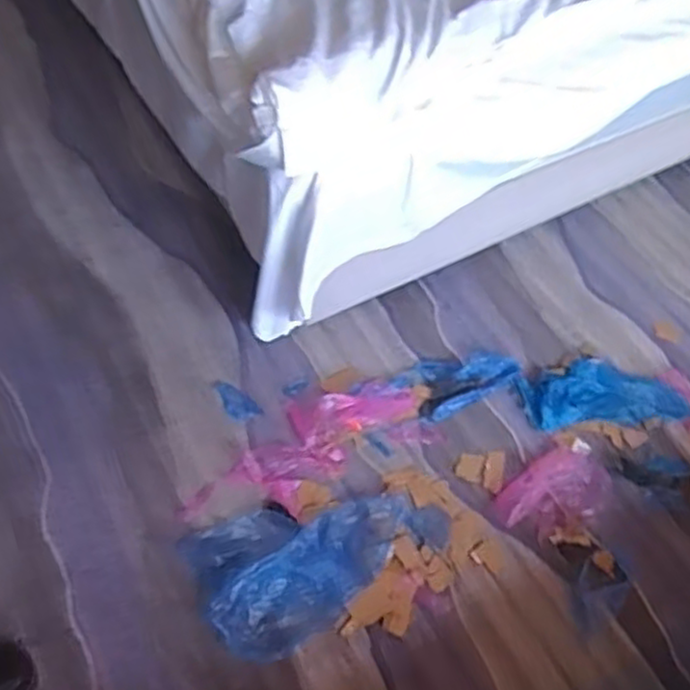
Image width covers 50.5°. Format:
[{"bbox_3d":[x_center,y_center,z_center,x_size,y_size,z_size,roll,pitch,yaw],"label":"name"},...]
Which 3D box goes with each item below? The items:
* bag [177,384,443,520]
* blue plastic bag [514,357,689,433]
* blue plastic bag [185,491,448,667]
[{"bbox_3d":[-0.078,0.212,1.448,0.518,0.034,0.205,-27,62,-21],"label":"bag"},{"bbox_3d":[0.552,0.100,1.562,0.357,0.031,0.149,-3,56,-7],"label":"blue plastic bag"},{"bbox_3d":[-0.031,0.387,1.323,0.466,0.050,0.244,-13,58,-13],"label":"blue plastic bag"}]

